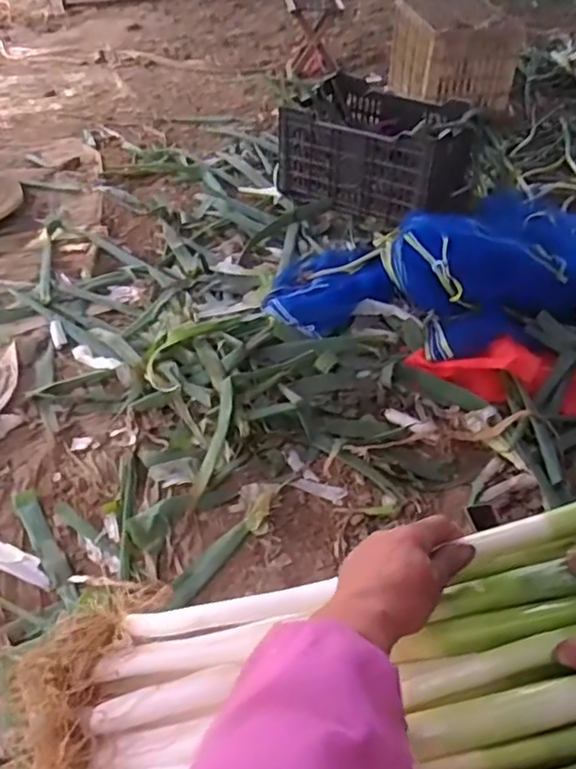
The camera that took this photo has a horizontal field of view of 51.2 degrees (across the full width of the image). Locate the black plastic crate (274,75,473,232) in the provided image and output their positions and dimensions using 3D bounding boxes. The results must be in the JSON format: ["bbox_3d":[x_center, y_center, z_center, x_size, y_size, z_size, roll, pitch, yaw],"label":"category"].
[{"bbox_3d":[0.258,-0.666,1.718,0.496,0.238,0.345,24,50,21],"label":"black plastic crate"}]

